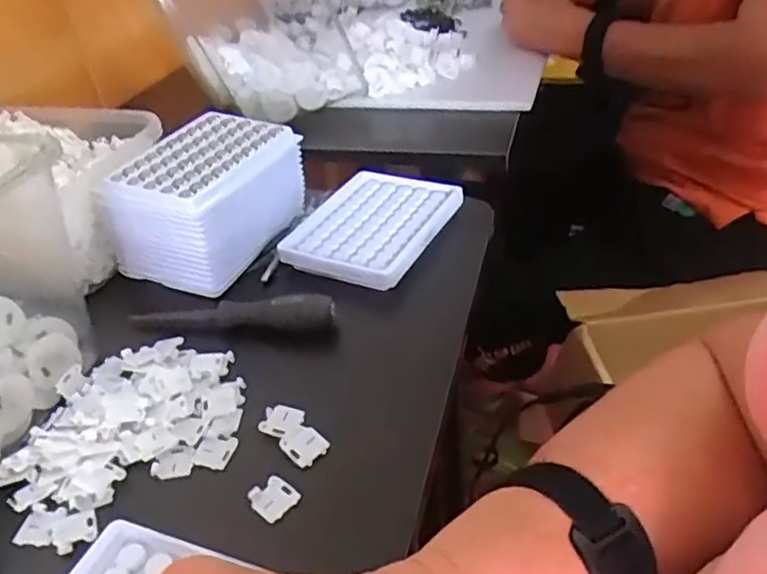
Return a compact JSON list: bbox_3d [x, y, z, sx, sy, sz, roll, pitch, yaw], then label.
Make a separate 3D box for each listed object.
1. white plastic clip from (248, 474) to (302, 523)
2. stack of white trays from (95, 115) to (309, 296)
[{"bbox_3d":[-0.055,0.106,0.325,0.022,0.004,0.021,27,48,36],"label":"white plastic clip"},{"bbox_3d":[-0.134,-0.068,0.499,0.097,0.084,0.121,11,40,22],"label":"stack of white trays"}]

